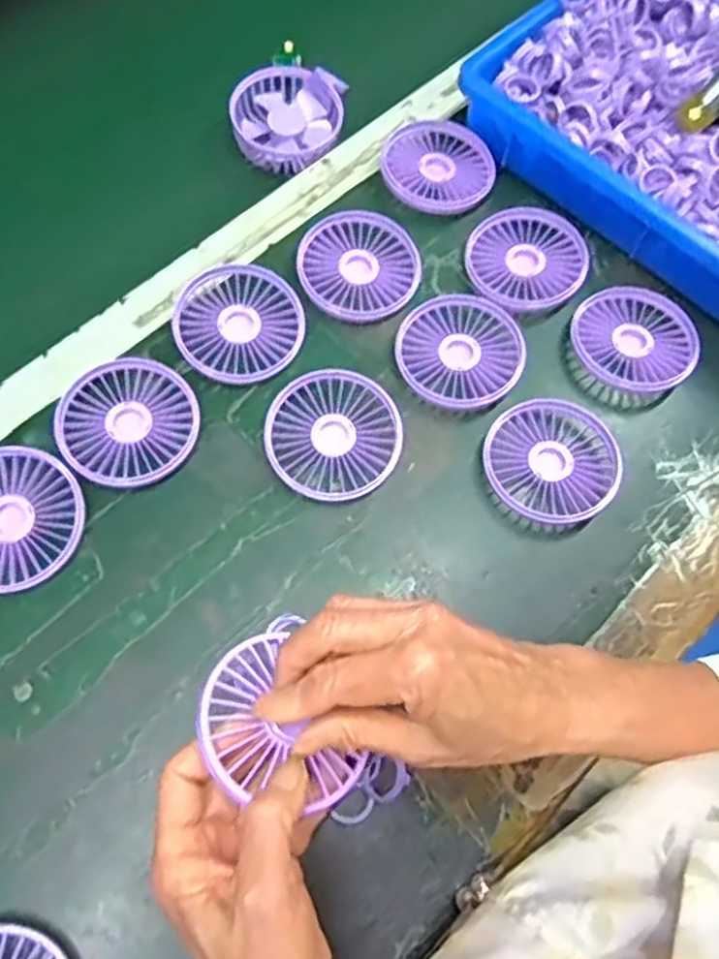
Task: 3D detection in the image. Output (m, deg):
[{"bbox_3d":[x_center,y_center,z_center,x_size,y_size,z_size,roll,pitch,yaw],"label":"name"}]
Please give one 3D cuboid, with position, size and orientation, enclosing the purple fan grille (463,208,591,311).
[{"bbox_3d":[0.123,-0.163,0.538,0.085,0.015,0.086,1,68,-3],"label":"purple fan grille"}]

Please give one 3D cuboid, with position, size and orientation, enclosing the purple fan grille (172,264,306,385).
[{"bbox_3d":[-0.083,-0.108,0.504,0.087,0.020,0.084,1,68,-3],"label":"purple fan grille"}]

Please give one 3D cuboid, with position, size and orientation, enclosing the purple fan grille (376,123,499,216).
[{"bbox_3d":[0.061,-0.242,0.564,0.088,0.020,0.083,-9,69,-7],"label":"purple fan grille"}]

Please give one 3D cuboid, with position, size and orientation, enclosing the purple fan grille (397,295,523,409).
[{"bbox_3d":[0.070,-0.090,0.507,0.087,0.013,0.085,1,68,-3],"label":"purple fan grille"}]

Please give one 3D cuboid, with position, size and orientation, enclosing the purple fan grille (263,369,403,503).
[{"bbox_3d":[-0.017,-0.029,0.479,0.086,0.017,0.086,1,68,-3],"label":"purple fan grille"}]

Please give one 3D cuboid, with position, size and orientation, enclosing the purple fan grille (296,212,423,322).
[{"bbox_3d":[0.000,-0.154,0.528,0.088,0.016,0.083,1,68,-3],"label":"purple fan grille"}]

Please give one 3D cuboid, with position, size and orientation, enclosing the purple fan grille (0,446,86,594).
[{"bbox_3d":[-0.214,0.025,0.444,0.086,0.022,0.081,1,68,-3],"label":"purple fan grille"}]

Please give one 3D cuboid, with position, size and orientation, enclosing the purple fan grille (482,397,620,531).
[{"bbox_3d":[0.126,-0.011,0.481,0.084,0.018,0.085,1,68,-3],"label":"purple fan grille"}]

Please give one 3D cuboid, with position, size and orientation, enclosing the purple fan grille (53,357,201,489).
[{"bbox_3d":[-0.150,-0.037,0.474,0.086,0.019,0.083,1,68,-3],"label":"purple fan grille"}]

